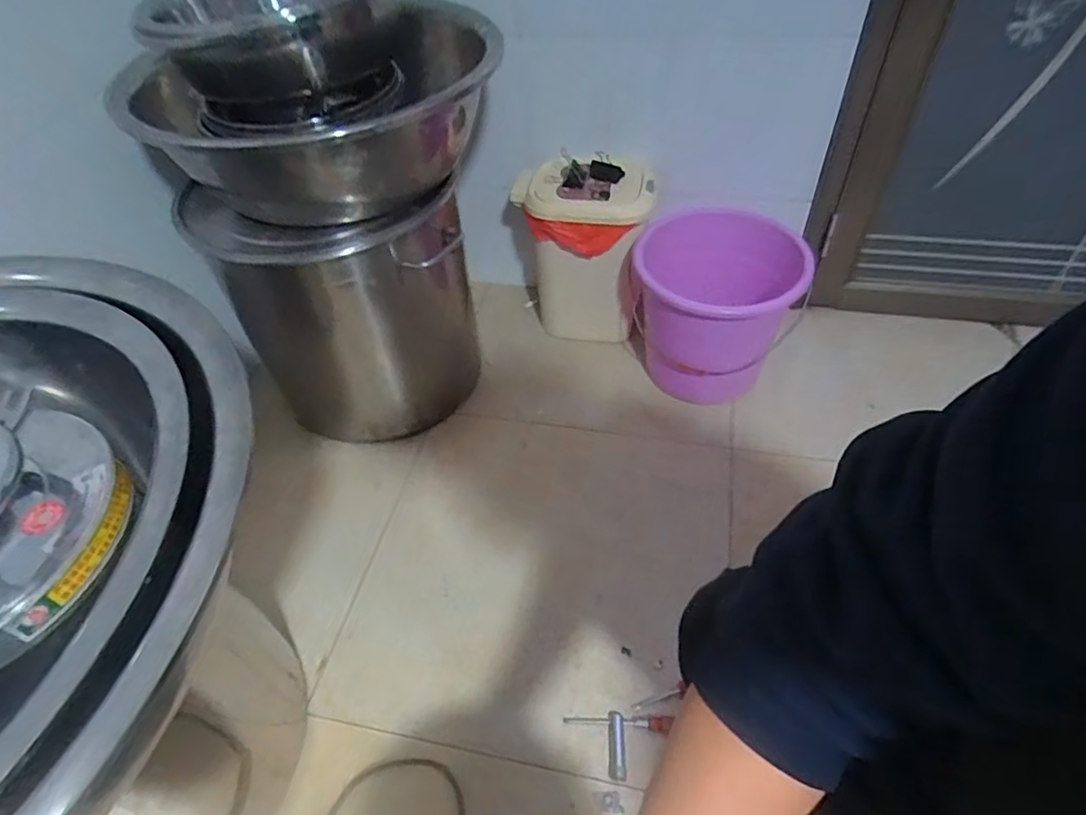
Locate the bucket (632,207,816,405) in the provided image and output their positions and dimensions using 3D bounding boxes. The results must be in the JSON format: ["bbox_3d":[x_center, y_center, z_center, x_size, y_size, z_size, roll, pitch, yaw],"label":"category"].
[{"bbox_3d":[0.339,-0.176,1.257,0.321,0.326,0.284,13,50,16],"label":"bucket"}]

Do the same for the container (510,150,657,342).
[{"bbox_3d":[0.085,-0.333,1.379,0.285,0.394,0.199,9,49,10],"label":"container"}]

